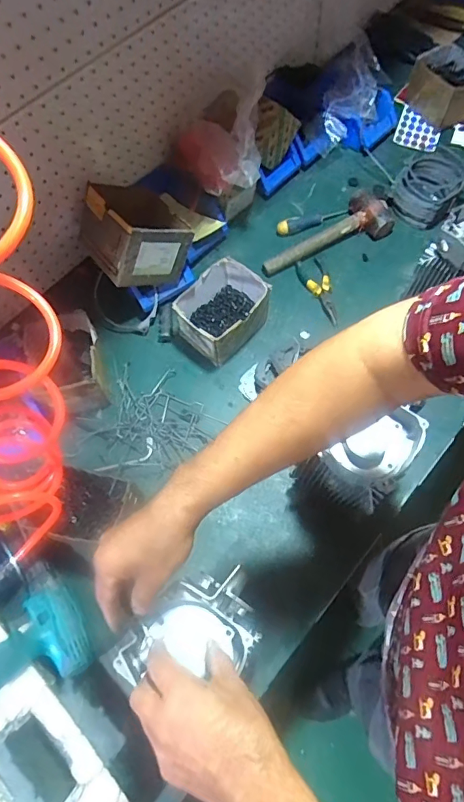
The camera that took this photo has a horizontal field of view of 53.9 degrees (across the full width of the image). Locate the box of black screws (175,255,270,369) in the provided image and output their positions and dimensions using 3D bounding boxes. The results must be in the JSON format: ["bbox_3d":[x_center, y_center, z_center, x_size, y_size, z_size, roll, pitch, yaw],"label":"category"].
[{"bbox_3d":[-0.018,-0.160,0.820,0.133,0.093,0.156,39,73,18],"label":"box of black screws"}]

